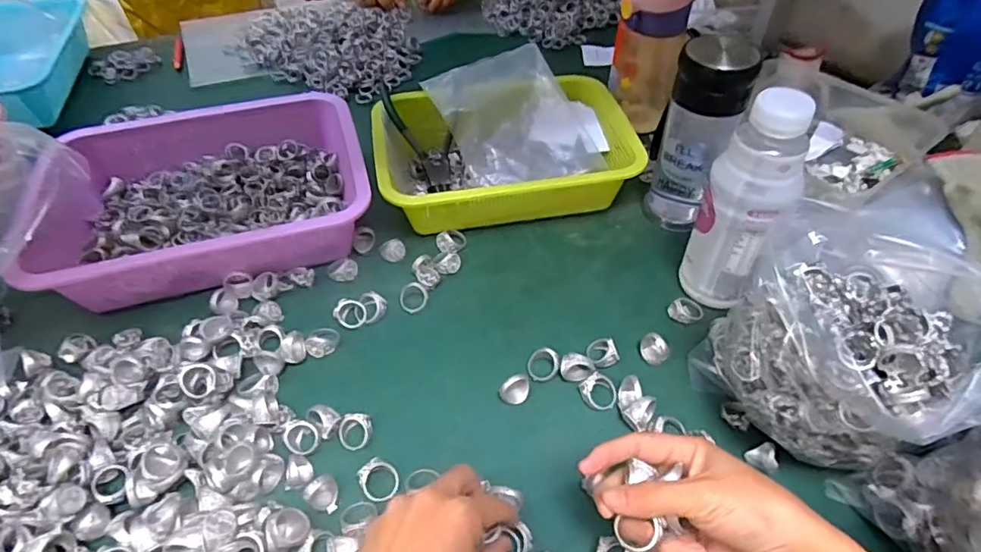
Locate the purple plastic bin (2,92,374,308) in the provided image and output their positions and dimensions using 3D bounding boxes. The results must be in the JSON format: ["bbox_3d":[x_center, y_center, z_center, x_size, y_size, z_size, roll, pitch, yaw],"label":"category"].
[{"bbox_3d":[-0.285,-0.092,0.570,0.303,0.067,0.234,-14,50,-13],"label":"purple plastic bin"}]

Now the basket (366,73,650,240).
[{"bbox_3d":[0.010,-0.144,0.610,0.256,0.072,0.184,-7,49,-7],"label":"basket"}]

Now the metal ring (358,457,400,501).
[{"bbox_3d":[-0.080,0.147,0.407,0.026,0.006,0.030,-30,85,-27],"label":"metal ring"}]

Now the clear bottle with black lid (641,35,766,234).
[{"bbox_3d":[0.196,-0.133,0.537,0.064,0.183,0.066,17,50,14],"label":"clear bottle with black lid"}]

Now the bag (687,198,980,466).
[{"bbox_3d":[0.242,0.054,0.388,0.135,0.149,0.154,-7,49,-8],"label":"bag"}]

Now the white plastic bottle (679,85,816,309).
[{"bbox_3d":[0.203,-0.047,0.449,0.064,0.185,0.056,17,50,14],"label":"white plastic bottle"}]

